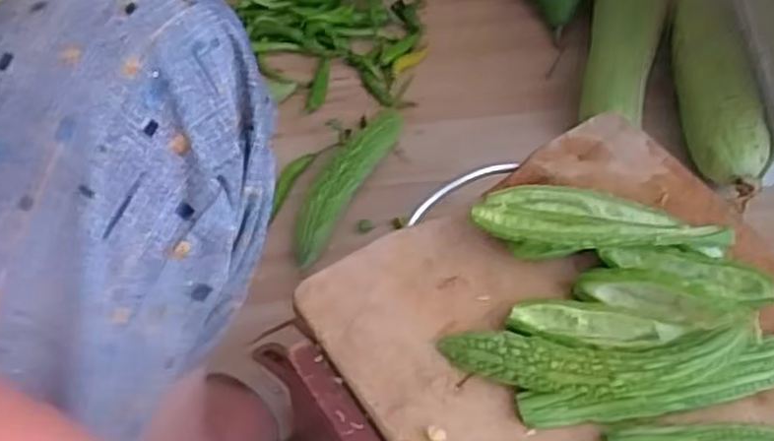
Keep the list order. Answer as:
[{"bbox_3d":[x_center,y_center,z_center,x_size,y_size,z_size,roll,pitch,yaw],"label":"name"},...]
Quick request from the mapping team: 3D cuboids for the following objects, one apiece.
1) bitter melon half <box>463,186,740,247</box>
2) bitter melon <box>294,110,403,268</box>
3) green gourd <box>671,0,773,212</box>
[{"bbox_3d":[0.139,0.008,0.515,0.157,0.040,0.049,13,57,8],"label":"bitter melon half"},{"bbox_3d":[-0.045,-0.050,0.840,0.051,0.041,0.225,24,57,14],"label":"bitter melon"},{"bbox_3d":[0.373,-0.168,0.885,0.073,0.070,0.304,4,54,0],"label":"green gourd"}]

